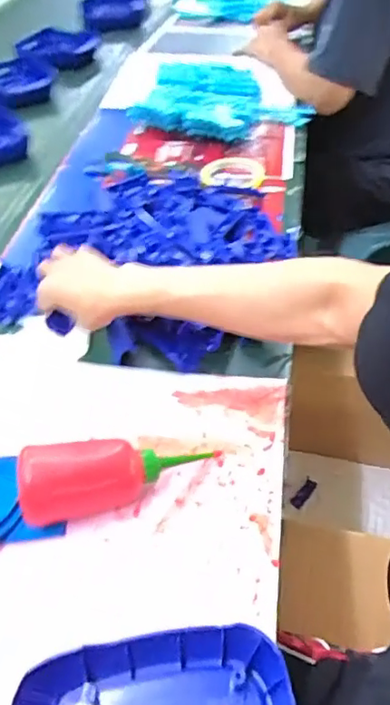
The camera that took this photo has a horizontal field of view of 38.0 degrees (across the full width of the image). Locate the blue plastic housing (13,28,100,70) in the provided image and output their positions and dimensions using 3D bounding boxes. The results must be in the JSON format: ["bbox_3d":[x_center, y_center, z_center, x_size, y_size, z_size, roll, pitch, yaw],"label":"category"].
[{"bbox_3d":[-0.304,-0.683,1.268,0.174,0.050,0.094,19,48,19],"label":"blue plastic housing"}]

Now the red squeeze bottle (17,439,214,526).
[{"bbox_3d":[-0.069,0.101,0.486,0.159,0.049,0.050,-4,43,-24],"label":"red squeeze bottle"}]

